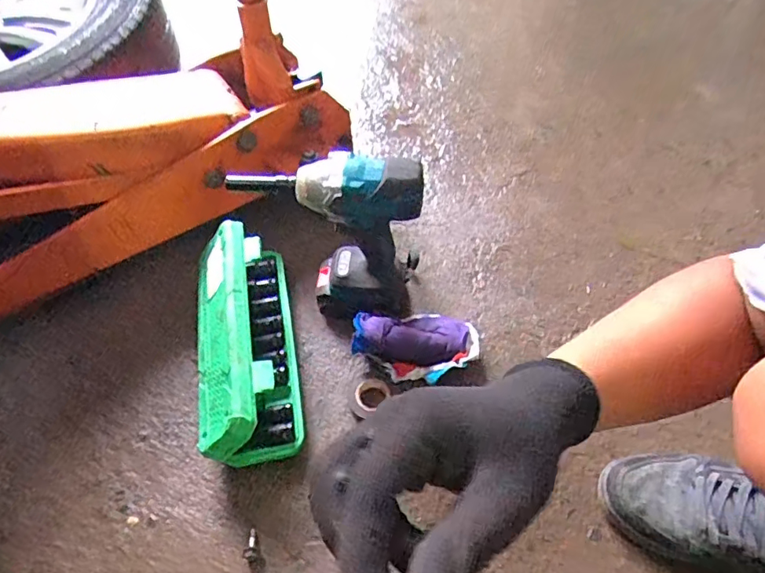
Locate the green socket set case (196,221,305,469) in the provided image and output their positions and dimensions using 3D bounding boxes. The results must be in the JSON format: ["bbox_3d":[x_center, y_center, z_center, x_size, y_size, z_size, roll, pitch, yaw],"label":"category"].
[{"bbox_3d":[-0.165,0.063,0.633,0.106,0.112,0.269,-11,55,-5],"label":"green socket set case"}]

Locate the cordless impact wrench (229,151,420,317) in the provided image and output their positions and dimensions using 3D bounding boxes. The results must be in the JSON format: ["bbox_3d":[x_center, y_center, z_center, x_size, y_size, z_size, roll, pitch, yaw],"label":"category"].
[{"bbox_3d":[-0.056,-0.054,0.629,0.203,0.236,0.080,9,56,9],"label":"cordless impact wrench"}]

